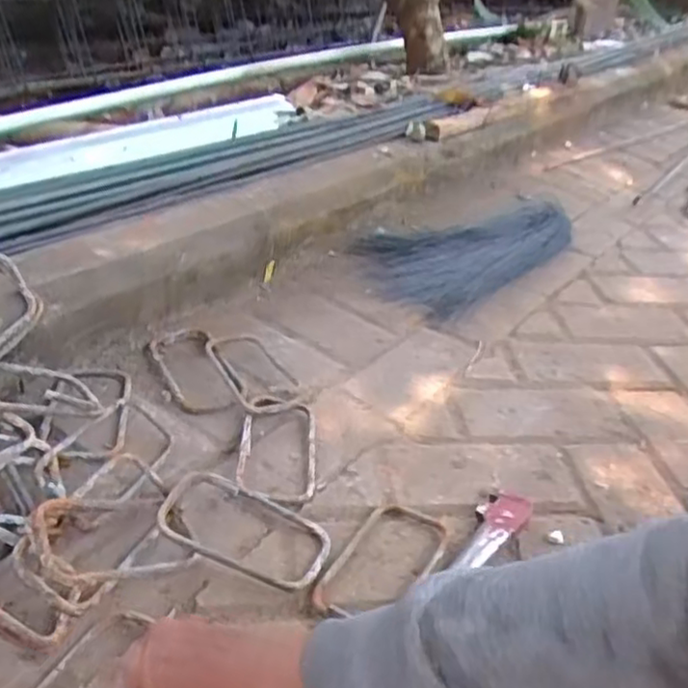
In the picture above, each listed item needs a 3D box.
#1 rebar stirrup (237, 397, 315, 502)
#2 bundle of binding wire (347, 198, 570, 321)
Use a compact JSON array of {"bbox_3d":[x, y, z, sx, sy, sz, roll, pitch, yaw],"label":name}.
[{"bbox_3d":[-0.069,0.106,0.706,0.077,0.014,0.138,10,41,-13],"label":"rebar stirrup"},{"bbox_3d":[0.221,-0.164,1.152,0.219,0.029,0.477,32,41,32],"label":"bundle of binding wire"}]

